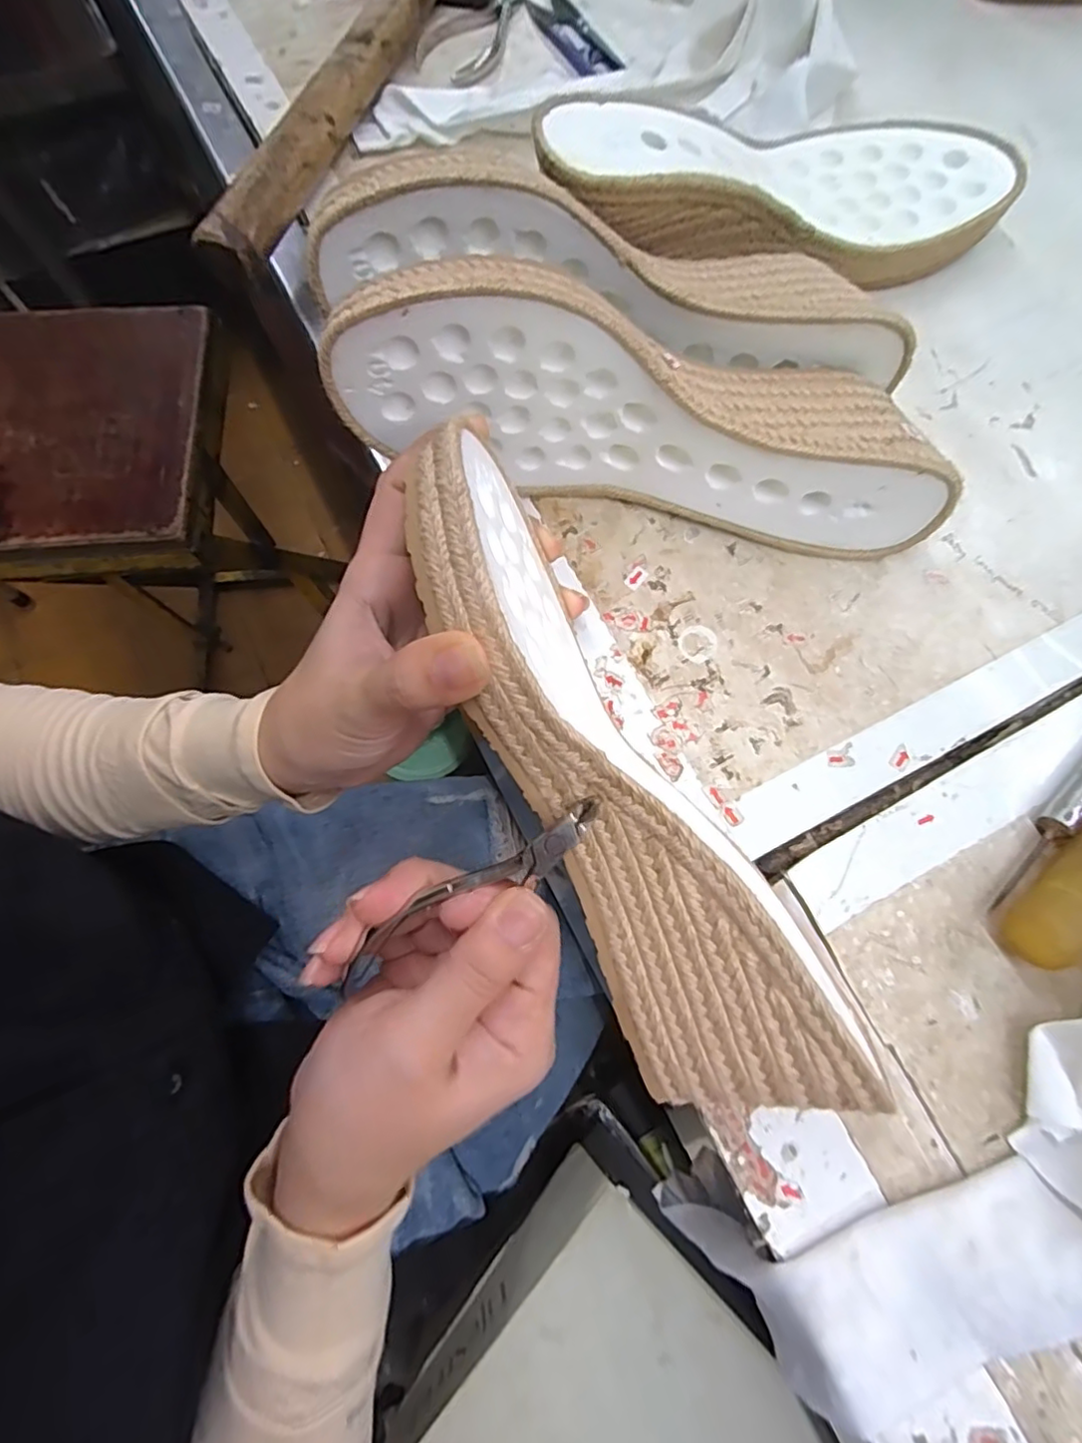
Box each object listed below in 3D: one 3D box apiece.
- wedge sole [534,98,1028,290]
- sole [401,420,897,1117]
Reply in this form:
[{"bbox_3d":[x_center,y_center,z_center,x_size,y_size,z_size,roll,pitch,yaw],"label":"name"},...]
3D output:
[{"bbox_3d":[0.116,-0.261,0.295,0.243,0.050,0.084,-13,75,-17],"label":"wedge sole"},{"bbox_3d":[0.018,0.020,0.206,0.055,0.068,0.232,-28,86,-8],"label":"sole"}]

